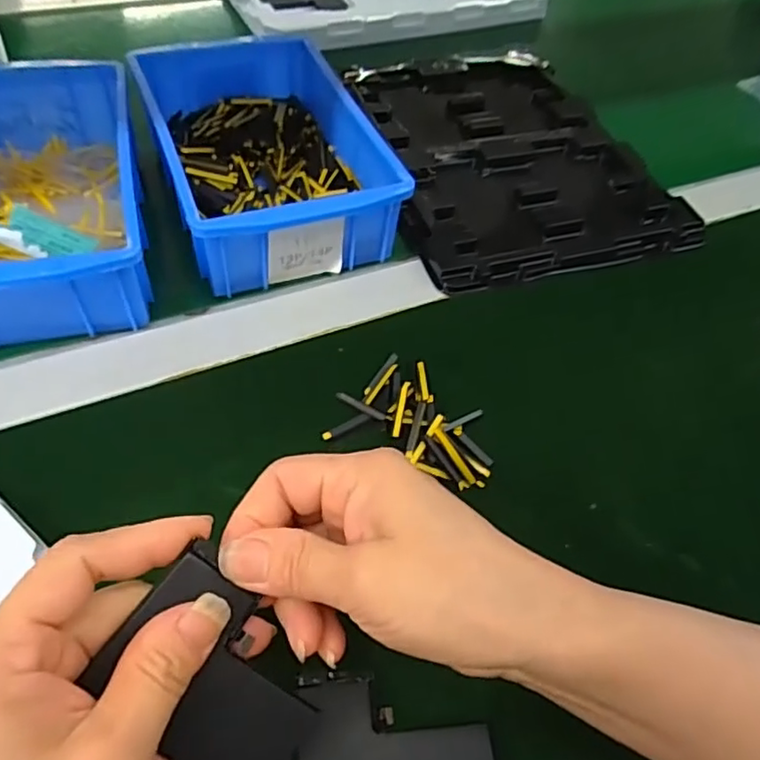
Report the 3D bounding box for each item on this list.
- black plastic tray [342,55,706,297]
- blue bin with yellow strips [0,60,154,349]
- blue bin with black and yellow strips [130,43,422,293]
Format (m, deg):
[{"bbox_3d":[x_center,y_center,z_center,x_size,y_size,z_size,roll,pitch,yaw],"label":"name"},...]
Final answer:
[{"bbox_3d":[0.104,-0.194,0.499,0.219,0.022,0.282,-10,56,-14],"label":"black plastic tray"},{"bbox_3d":[-0.215,-0.118,0.366,0.125,0.057,0.204,-9,56,-13],"label":"blue bin with yellow strips"},{"bbox_3d":[-0.082,-0.155,0.425,0.132,0.068,0.199,-16,58,-18],"label":"blue bin with black and yellow strips"}]

